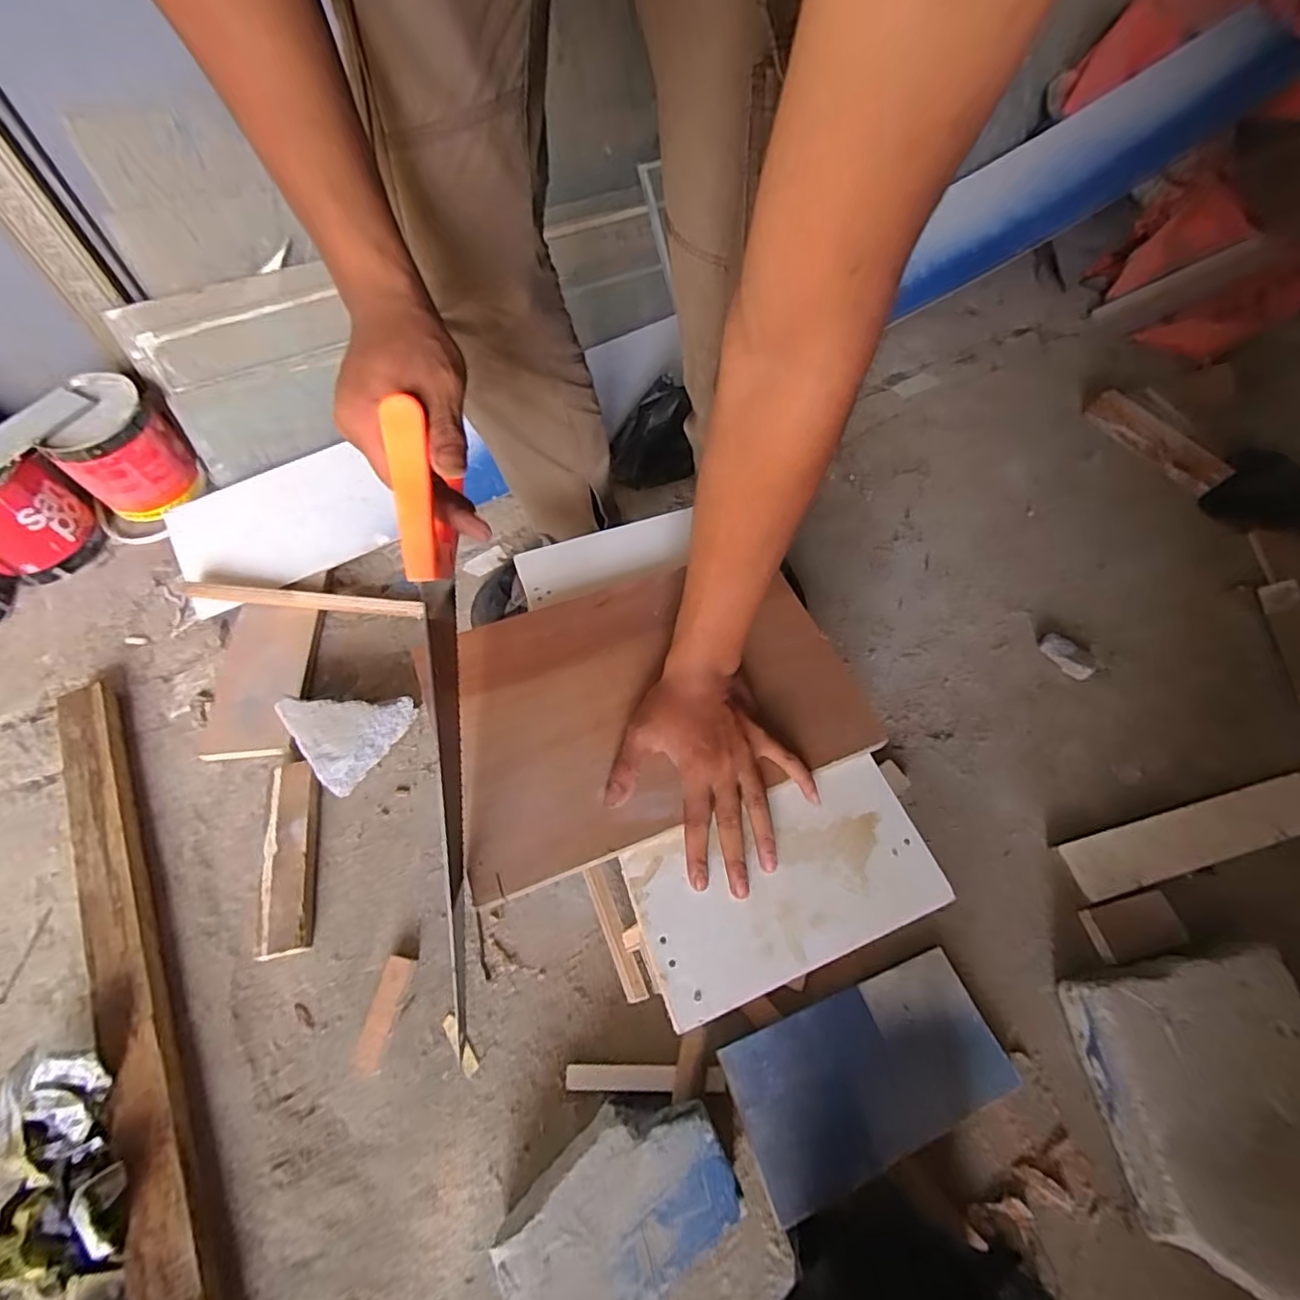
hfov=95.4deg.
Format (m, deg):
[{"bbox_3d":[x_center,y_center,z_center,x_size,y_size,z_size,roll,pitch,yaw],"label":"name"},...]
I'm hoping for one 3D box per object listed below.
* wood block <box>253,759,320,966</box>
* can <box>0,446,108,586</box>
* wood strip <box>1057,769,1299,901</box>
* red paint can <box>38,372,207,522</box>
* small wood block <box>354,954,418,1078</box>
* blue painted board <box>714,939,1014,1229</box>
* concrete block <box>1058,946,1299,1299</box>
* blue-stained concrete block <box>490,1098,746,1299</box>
[{"bbox_3d":[-0.409,0.232,0.675,0.047,0.031,0.211,-10,61,-7],"label":"wood block"},{"bbox_3d":[-0.926,-0.200,0.857,0.158,0.150,0.163,0,60,-1],"label":"can"},{"bbox_3d":[0.721,0.201,0.713,0.492,0.021,0.064,-13,61,-8],"label":"wood strip"},{"bbox_3d":[-0.800,-0.311,0.899,0.141,0.124,0.156,-23,63,-14],"label":"red paint can"},{"bbox_3d":[-0.270,0.367,0.598,0.029,0.018,0.100,8,60,4],"label":"small wood block"},{"bbox_3d":[0.213,0.406,0.572,0.267,0.012,0.132,-15,59,-16],"label":"blue painted board"},{"bbox_3d":[0.543,0.425,0.560,0.209,0.075,0.248,-3,60,-3],"label":"concrete block"},{"bbox_3d":[-0.029,0.480,0.512,0.196,0.073,0.117,-31,65,-17],"label":"blue-stained concrete block"}]

